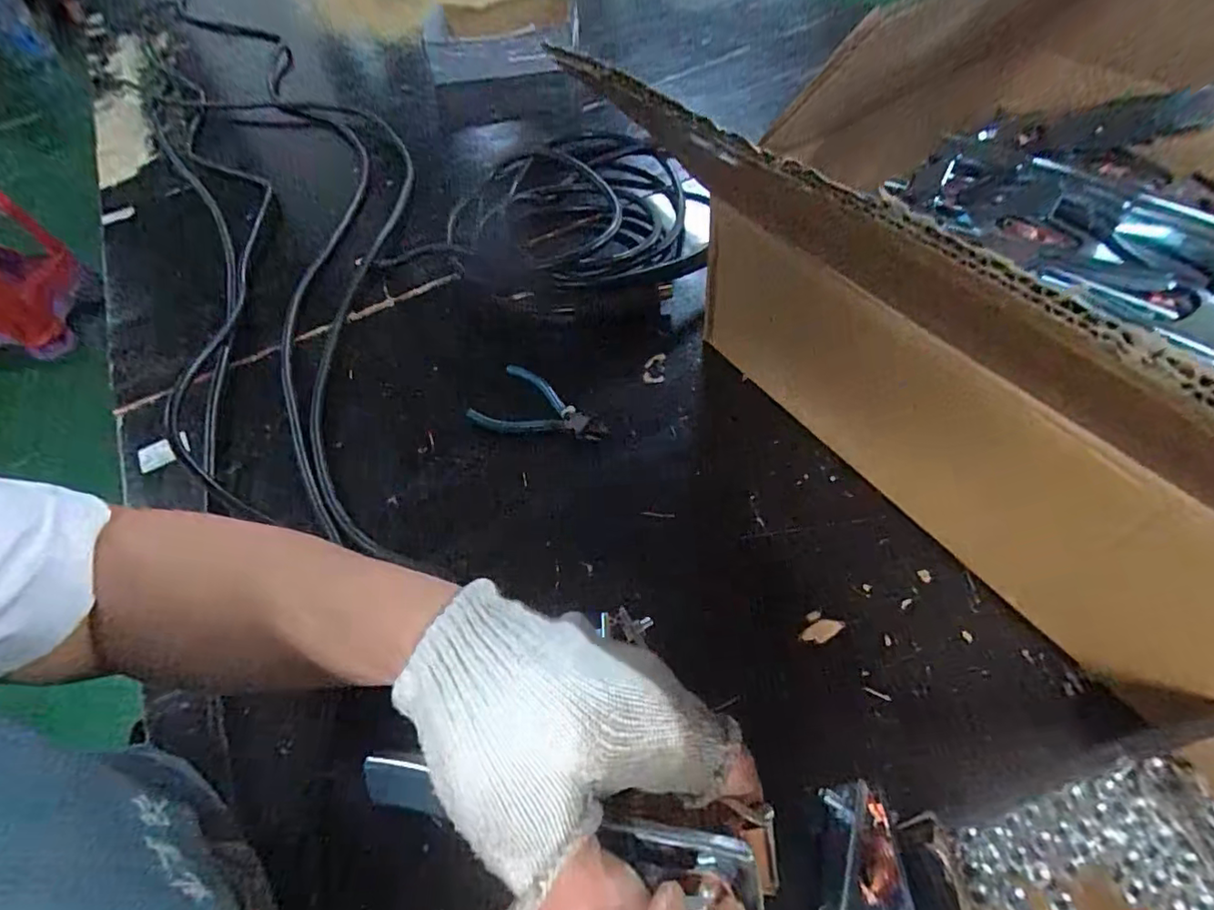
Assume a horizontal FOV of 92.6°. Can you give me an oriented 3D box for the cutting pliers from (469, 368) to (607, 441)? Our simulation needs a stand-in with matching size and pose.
[{"bbox_3d":[-0.058,-0.034,0.508,0.117,0.012,0.065,27,61,23],"label":"cutting pliers"}]

